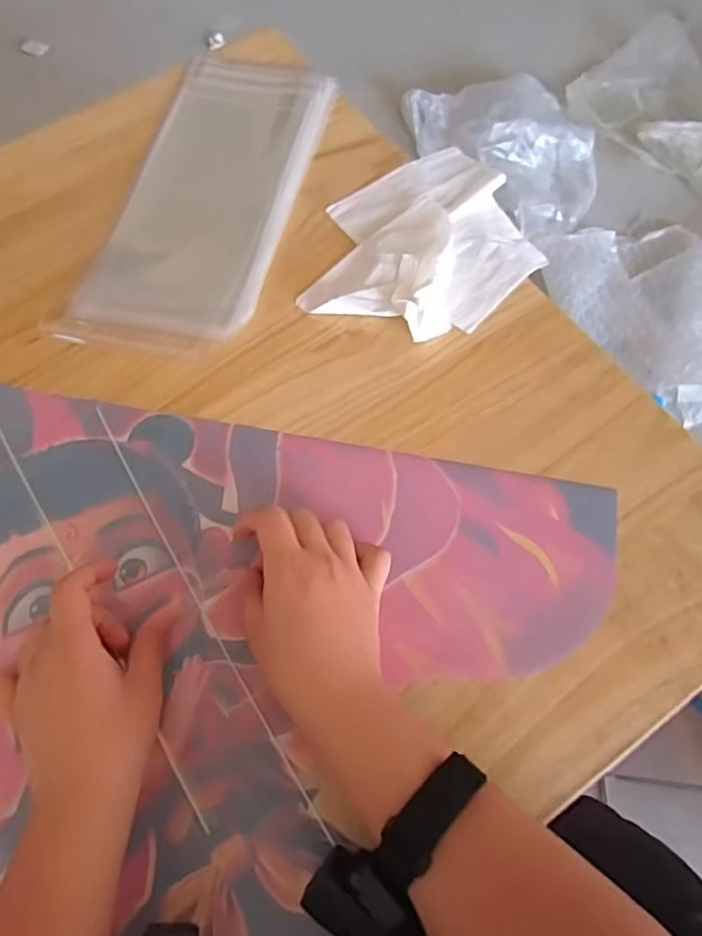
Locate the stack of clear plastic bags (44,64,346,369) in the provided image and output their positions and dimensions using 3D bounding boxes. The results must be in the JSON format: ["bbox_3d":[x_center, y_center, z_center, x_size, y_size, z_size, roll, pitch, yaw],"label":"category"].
[{"bbox_3d":[-0.134,-0.263,0.599,0.163,0.029,0.362,12,67,7],"label":"stack of clear plastic bags"}]

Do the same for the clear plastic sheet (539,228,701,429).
[{"bbox_3d":[0.618,-0.318,1.157,0.361,0.088,0.431,-25,68,-9],"label":"clear plastic sheet"}]

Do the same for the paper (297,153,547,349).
[{"bbox_3d":[0.069,-0.206,0.574,0.175,0.035,0.233,39,73,17],"label":"paper"}]

